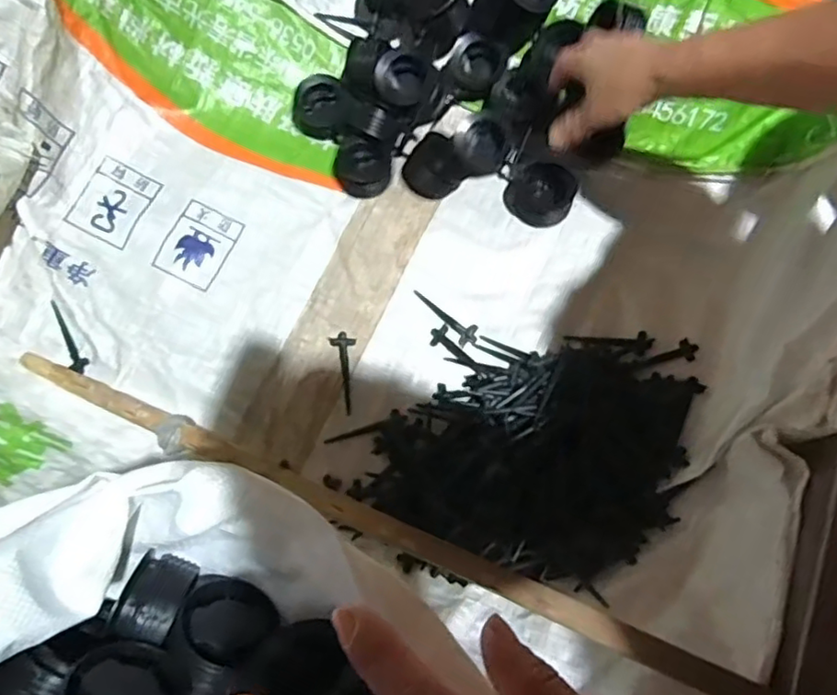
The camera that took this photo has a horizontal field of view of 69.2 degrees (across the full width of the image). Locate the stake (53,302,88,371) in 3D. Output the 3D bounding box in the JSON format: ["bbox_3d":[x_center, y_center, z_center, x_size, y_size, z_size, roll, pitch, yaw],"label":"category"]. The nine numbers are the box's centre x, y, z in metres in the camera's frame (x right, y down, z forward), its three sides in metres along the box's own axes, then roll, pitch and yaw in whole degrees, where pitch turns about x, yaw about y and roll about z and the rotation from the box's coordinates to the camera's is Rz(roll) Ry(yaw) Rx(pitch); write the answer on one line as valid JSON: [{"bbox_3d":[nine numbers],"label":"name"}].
[{"bbox_3d":[-0.344,-0.011,0.597,0.015,0.009,0.075,-21,79,-4],"label":"stake"}]

